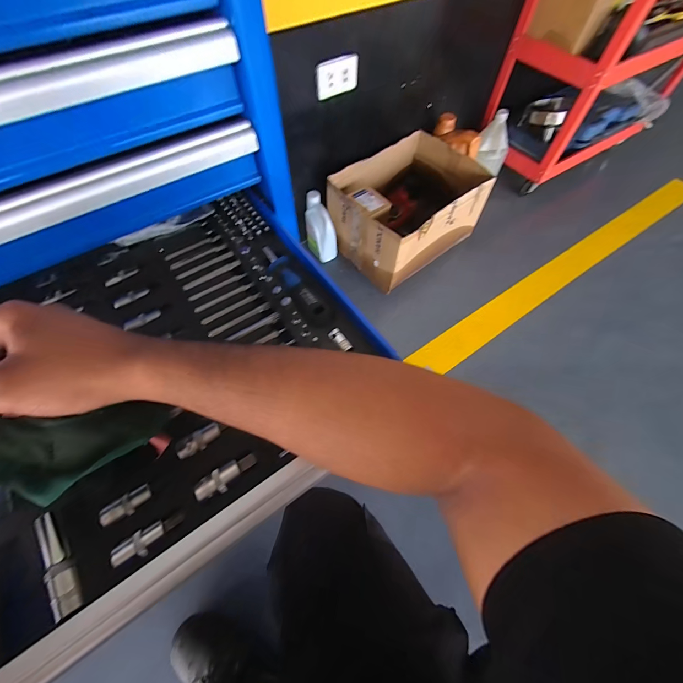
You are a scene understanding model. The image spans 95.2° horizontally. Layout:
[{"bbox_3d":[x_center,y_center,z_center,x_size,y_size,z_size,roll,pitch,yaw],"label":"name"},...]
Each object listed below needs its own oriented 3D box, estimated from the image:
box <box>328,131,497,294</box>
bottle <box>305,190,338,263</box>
[{"bbox_3d":[0.223,-0.453,1.089,0.466,0.240,0.362,-37,67,-19],"label":"box"},{"bbox_3d":[-0.072,-0.384,1.068,0.071,0.195,0.126,-24,64,-13],"label":"bottle"}]

